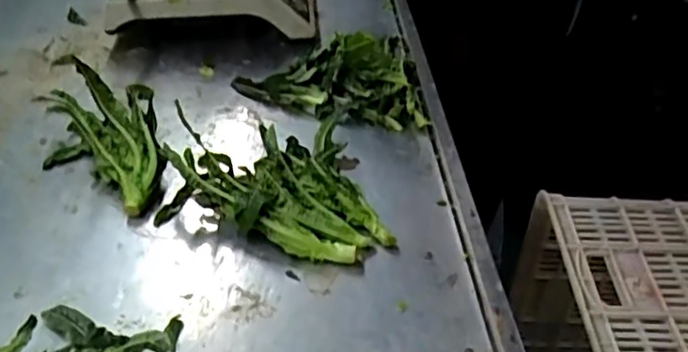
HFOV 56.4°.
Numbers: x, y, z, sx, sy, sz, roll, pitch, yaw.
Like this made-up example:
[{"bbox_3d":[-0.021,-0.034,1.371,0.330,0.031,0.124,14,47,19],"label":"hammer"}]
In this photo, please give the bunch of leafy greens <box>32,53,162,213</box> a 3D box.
[{"bbox_3d":[-0.283,-0.054,0.733,0.126,0.120,0.185,-13,40,-14],"label":"bunch of leafy greens"}]

